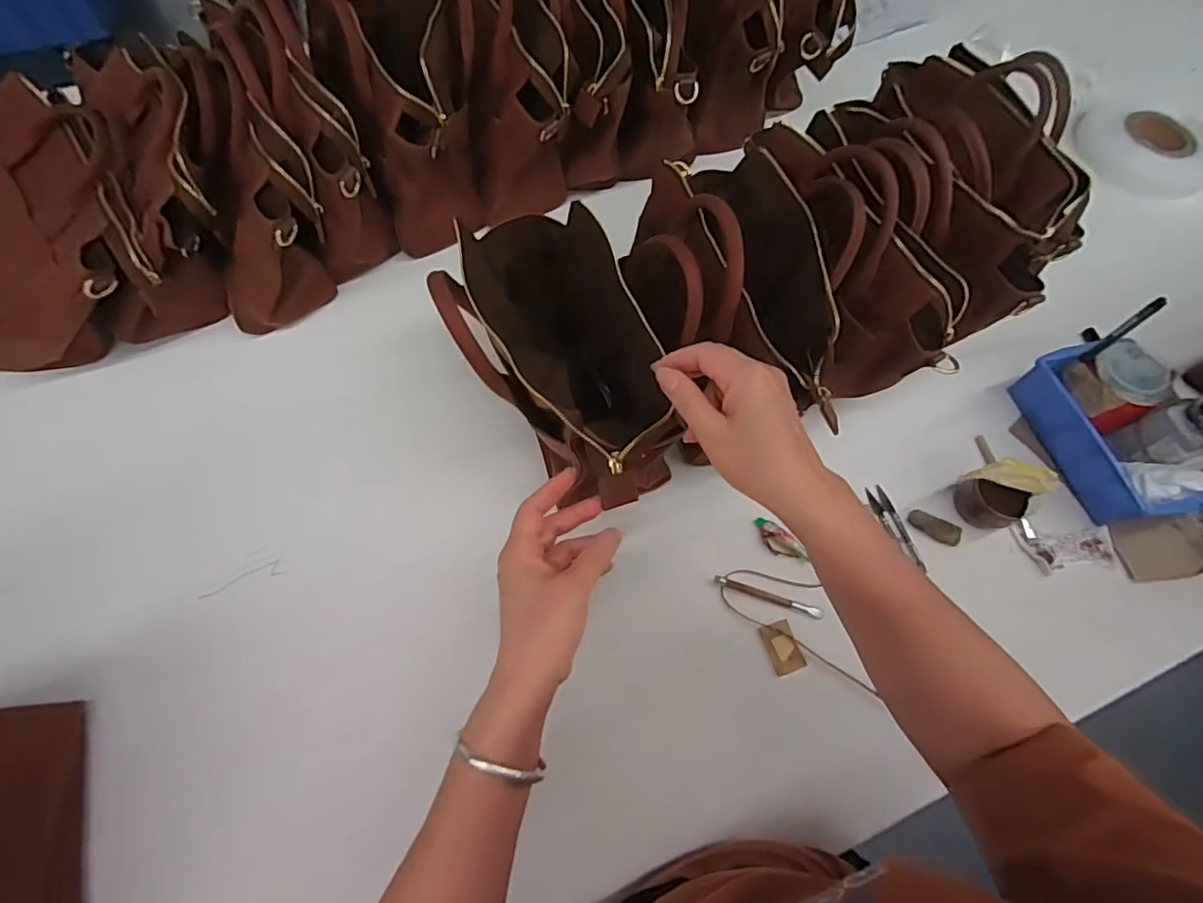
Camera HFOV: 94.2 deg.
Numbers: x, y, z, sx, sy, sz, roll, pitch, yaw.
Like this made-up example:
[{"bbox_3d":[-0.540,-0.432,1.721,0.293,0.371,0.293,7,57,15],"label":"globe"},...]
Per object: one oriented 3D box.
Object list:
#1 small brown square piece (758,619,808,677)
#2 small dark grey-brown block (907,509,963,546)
[{"bbox_3d":[0.175,0.188,0.538,0.030,0.005,0.046,-15,67,-10],"label":"small brown square piece"},{"bbox_3d":[0.358,0.082,0.597,0.052,0.008,0.023,25,67,8],"label":"small dark grey-brown block"}]

